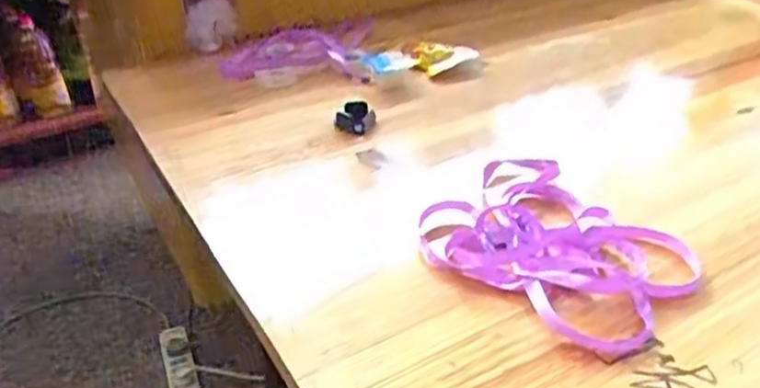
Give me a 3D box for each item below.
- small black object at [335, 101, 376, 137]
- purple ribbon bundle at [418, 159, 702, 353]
[{"bbox_3d":[-0.020,-0.071,0.641,0.029,0.020,0.045,11,35,18],"label":"small black object"},{"bbox_3d":[0.123,0.029,0.477,0.140,0.020,0.175,-29,42,-35],"label":"purple ribbon bundle"}]

